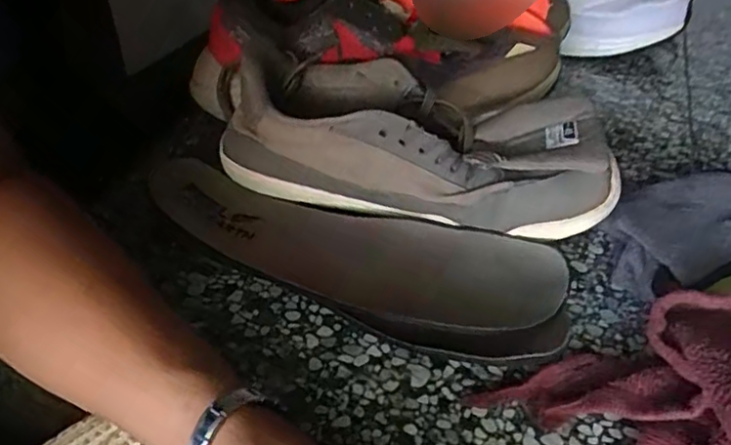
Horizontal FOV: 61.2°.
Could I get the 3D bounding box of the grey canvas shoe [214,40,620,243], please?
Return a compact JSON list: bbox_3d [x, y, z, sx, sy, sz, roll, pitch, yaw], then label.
[{"bbox_3d":[0.032,-0.053,0.431,0.264,0.084,0.094,10,39,13],"label":"grey canvas shoe"}]

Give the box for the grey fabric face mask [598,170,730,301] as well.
[{"bbox_3d":[0.247,0.017,0.378,0.184,0.042,0.107,10,39,13],"label":"grey fabric face mask"}]

